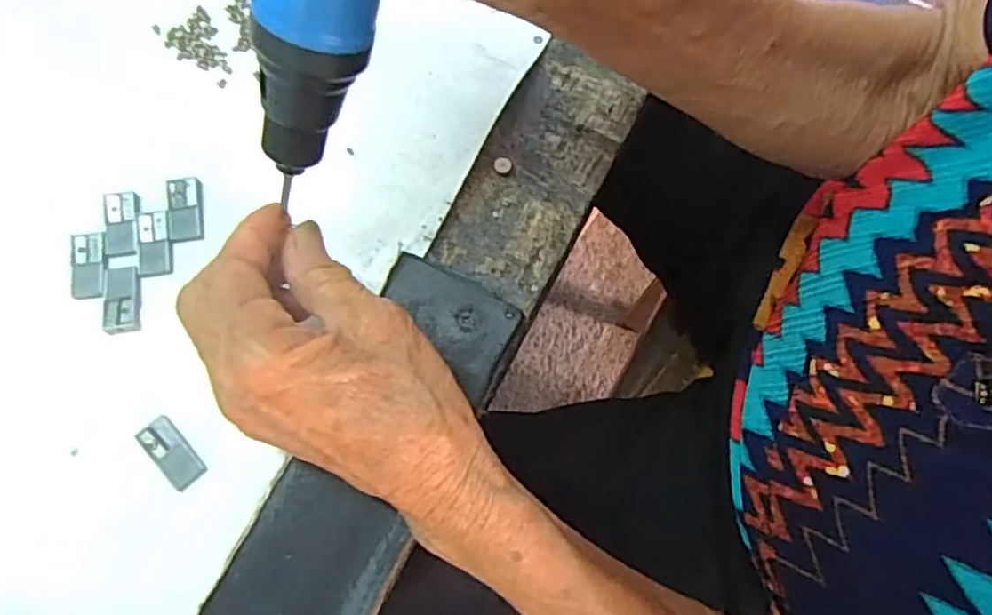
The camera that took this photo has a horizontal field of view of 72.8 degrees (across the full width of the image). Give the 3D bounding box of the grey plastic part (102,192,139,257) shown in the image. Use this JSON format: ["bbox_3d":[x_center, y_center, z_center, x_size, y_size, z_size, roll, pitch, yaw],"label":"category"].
[{"bbox_3d":[-0.160,-0.036,0.285,0.014,0.004,0.029,-8,73,-4],"label":"grey plastic part"}]

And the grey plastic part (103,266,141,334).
[{"bbox_3d":[-0.154,-0.004,0.276,0.014,0.004,0.029,-8,73,-4],"label":"grey plastic part"}]

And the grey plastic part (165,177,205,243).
[{"bbox_3d":[-0.134,-0.043,0.290,0.015,0.004,0.029,-8,73,-4],"label":"grey plastic part"}]

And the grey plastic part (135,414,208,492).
[{"bbox_3d":[-0.124,0.055,0.256,0.013,0.004,0.029,-42,79,-13],"label":"grey plastic part"}]

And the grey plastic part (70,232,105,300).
[{"bbox_3d":[-0.171,-0.016,0.284,0.014,0.009,0.028,-7,73,-4],"label":"grey plastic part"}]

